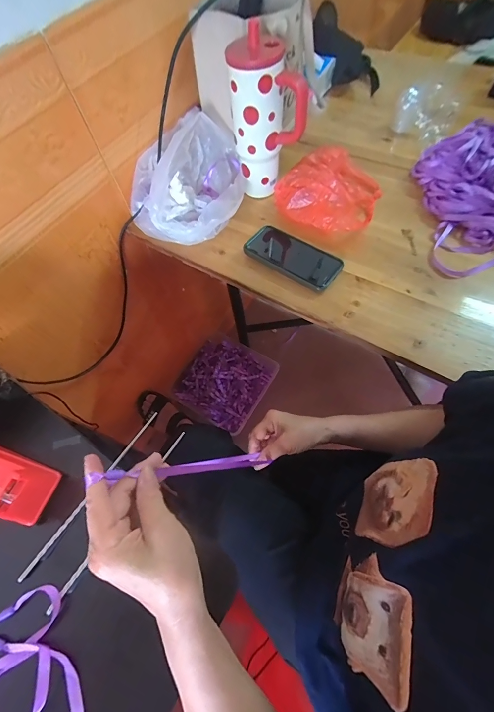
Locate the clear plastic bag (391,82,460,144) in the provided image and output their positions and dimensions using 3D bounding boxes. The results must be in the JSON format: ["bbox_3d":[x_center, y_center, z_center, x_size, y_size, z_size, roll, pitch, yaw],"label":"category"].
[{"bbox_3d":[0.369,-0.489,0.628,0.116,0.087,0.074,-17,62,-6],"label":"clear plastic bag"}]

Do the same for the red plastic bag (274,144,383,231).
[{"bbox_3d":[0.154,-0.311,0.579,0.179,0.054,0.182,27,69,17],"label":"red plastic bag"}]

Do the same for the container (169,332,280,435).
[{"bbox_3d":[-0.081,0.088,1.123,0.296,0.102,0.299,27,69,17],"label":"container"}]

